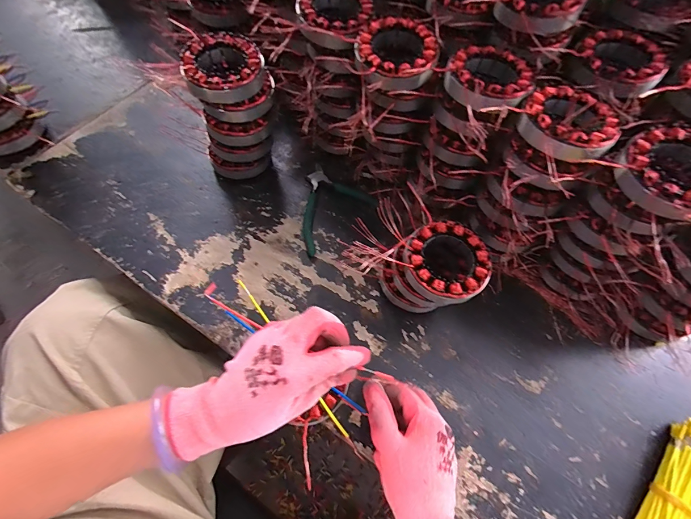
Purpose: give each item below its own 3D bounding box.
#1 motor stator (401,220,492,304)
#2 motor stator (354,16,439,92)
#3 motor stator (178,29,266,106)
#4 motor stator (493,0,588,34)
[{"bbox_3d":[0.108,0.002,0.347,0.086,0.022,0.085,1,65,-1],"label":"motor stator"},{"bbox_3d":[0.055,-0.224,0.357,0.086,0.025,0.088,1,65,-1],"label":"motor stator"},{"bbox_3d":[-0.139,-0.216,0.374,0.086,0.034,0.083,-24,68,-12],"label":"motor stator"},{"bbox_3d":[0.209,-0.279,0.361,0.086,0.038,0.096,27,67,11],"label":"motor stator"}]

